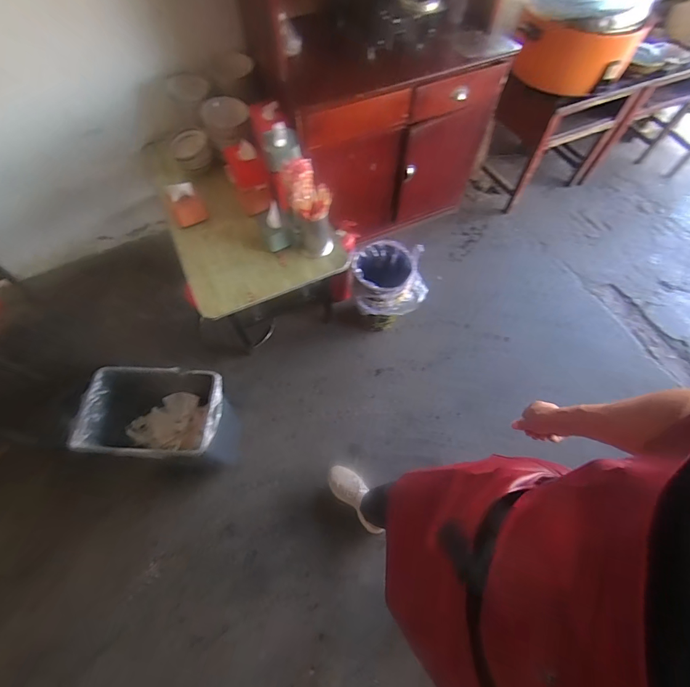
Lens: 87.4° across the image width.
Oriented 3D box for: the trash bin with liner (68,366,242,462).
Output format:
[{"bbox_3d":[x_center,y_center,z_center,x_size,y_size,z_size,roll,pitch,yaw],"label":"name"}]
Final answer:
[{"bbox_3d":[-0.573,0.254,1.170,0.400,0.333,0.252,-1,63,0],"label":"trash bin with liner"}]

